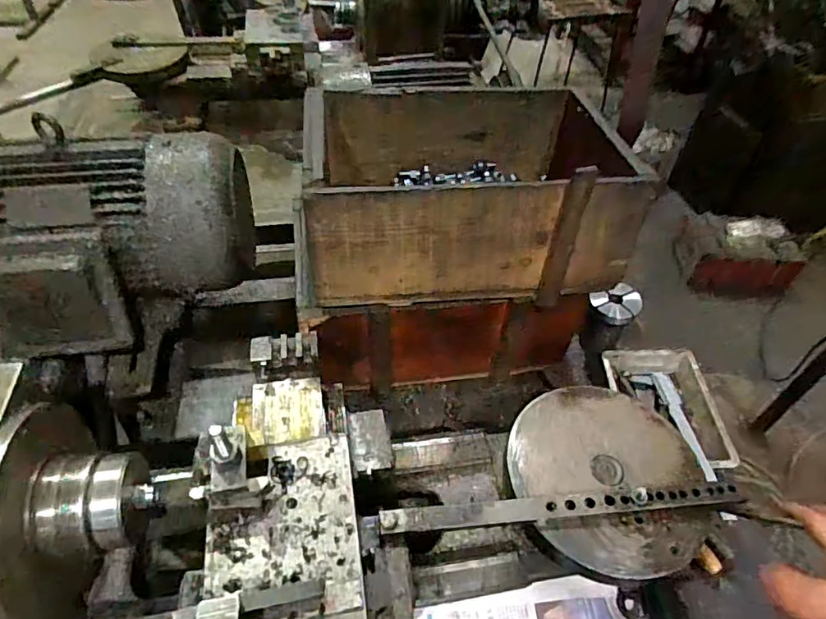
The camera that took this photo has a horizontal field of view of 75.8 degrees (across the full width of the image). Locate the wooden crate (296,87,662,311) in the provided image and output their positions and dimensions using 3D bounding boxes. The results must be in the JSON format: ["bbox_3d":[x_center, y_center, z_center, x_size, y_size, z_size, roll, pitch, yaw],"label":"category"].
[{"bbox_3d":[0.053,-0.147,0.634,0.335,0.146,0.242,-2,46,-6],"label":"wooden crate"}]

